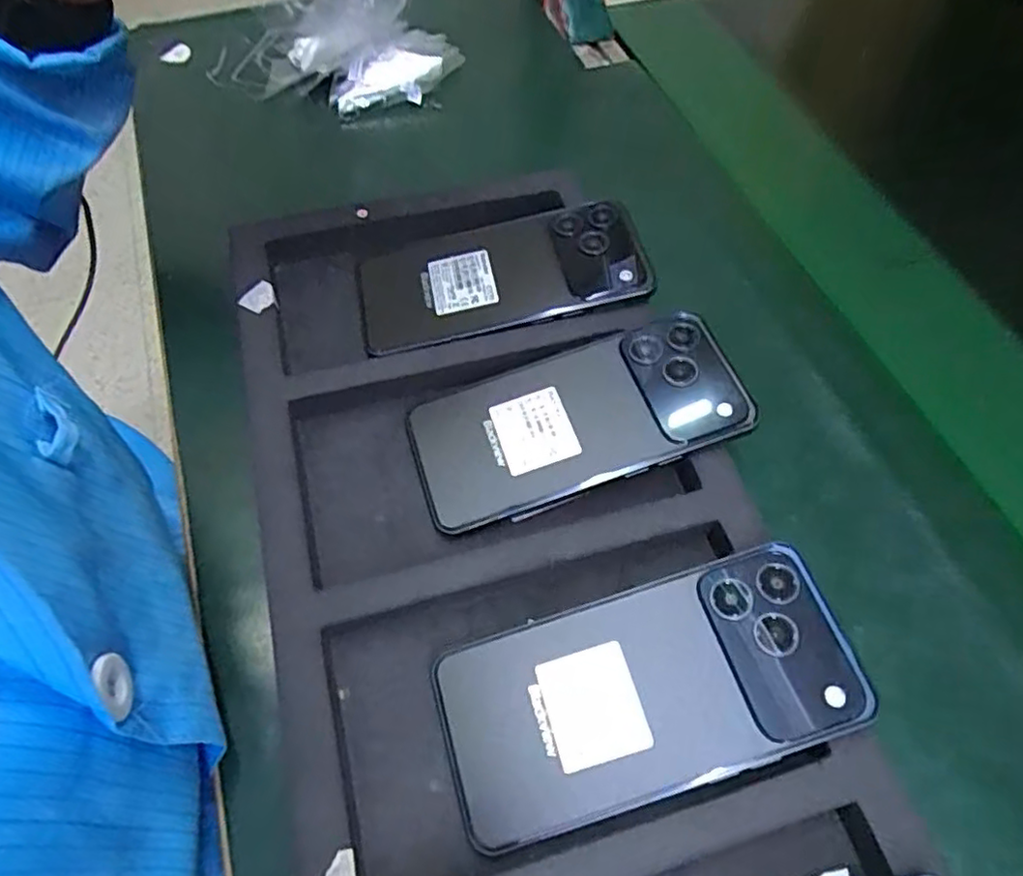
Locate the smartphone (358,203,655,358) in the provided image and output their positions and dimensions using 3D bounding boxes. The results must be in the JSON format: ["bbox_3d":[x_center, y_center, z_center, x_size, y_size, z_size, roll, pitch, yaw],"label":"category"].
[{"bbox_3d":[-0.007,-0.091,0.371,0.161,0.007,0.071,-15,65,2],"label":"smartphone"}]

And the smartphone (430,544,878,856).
[{"bbox_3d":[0.052,0.099,0.258,0.161,0.005,0.073,-18,64,-1],"label":"smartphone"}]

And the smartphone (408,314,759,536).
[{"bbox_3d":[0.031,-0.010,0.323,0.159,0.007,0.078,-21,63,0],"label":"smartphone"}]

